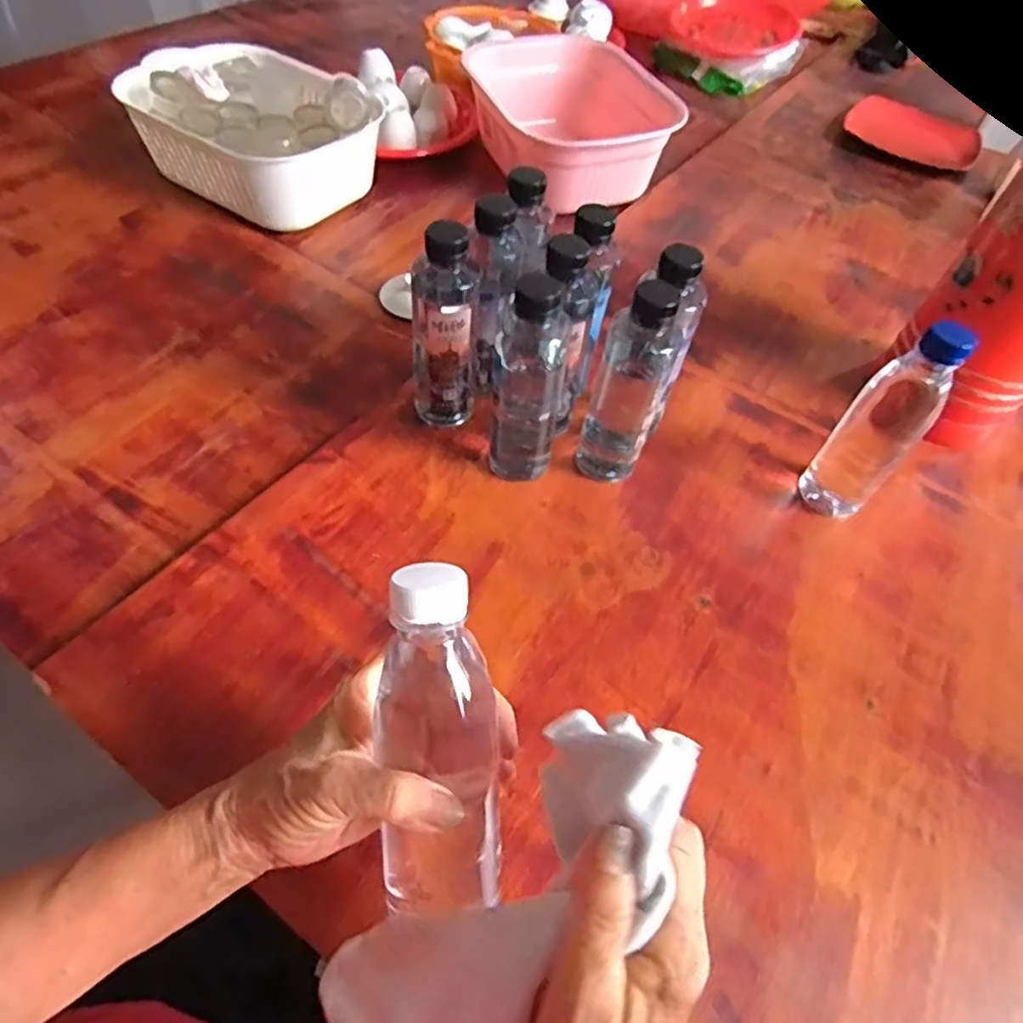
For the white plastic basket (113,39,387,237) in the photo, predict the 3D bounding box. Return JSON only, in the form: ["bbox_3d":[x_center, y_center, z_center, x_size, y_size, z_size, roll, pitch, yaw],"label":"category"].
[{"bbox_3d":[-0.306,-0.469,0.816,0.280,0.109,0.226,35,58,19],"label":"white plastic basket"}]

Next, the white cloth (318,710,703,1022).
[{"bbox_3d":[-0.002,0.166,0.261,0.084,0.034,0.207,40,97,21],"label":"white cloth"}]

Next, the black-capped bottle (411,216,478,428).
[{"bbox_3d":[-0.057,-0.140,0.544,0.052,0.191,0.050,-2,54,-7],"label":"black-capped bottle"}]

